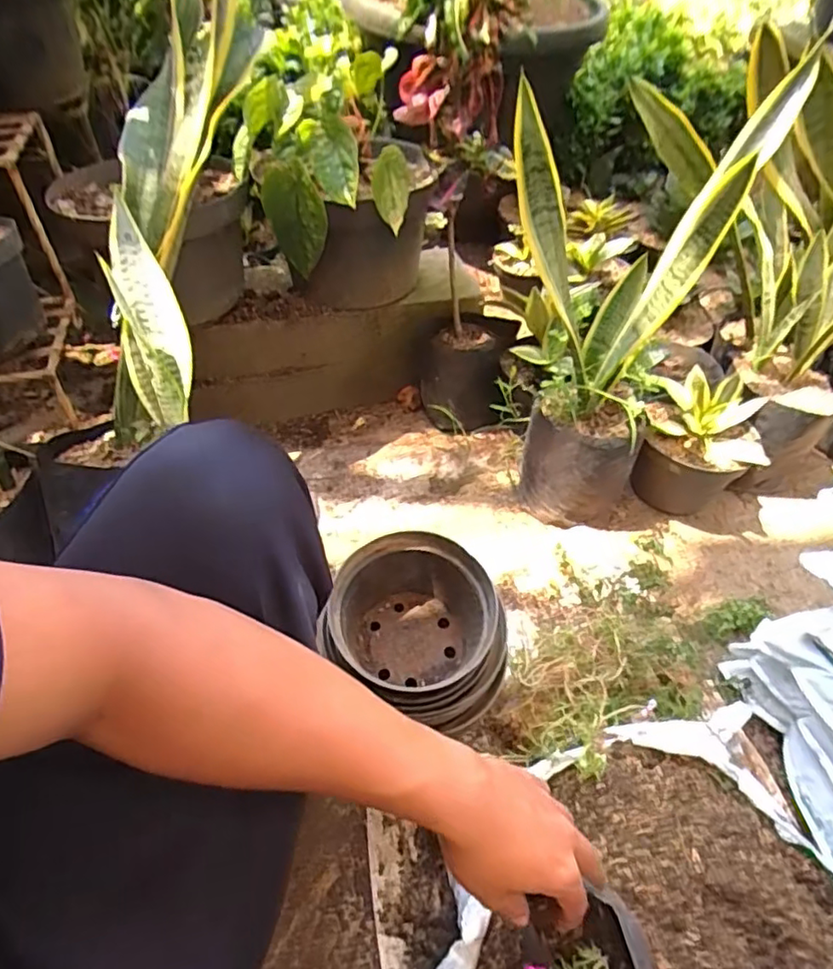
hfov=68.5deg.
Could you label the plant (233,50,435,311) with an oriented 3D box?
[{"bbox_3d":[-0.121,-0.425,0.933,0.284,0.279,0.202,-5,47,-7],"label":"plant"}]

